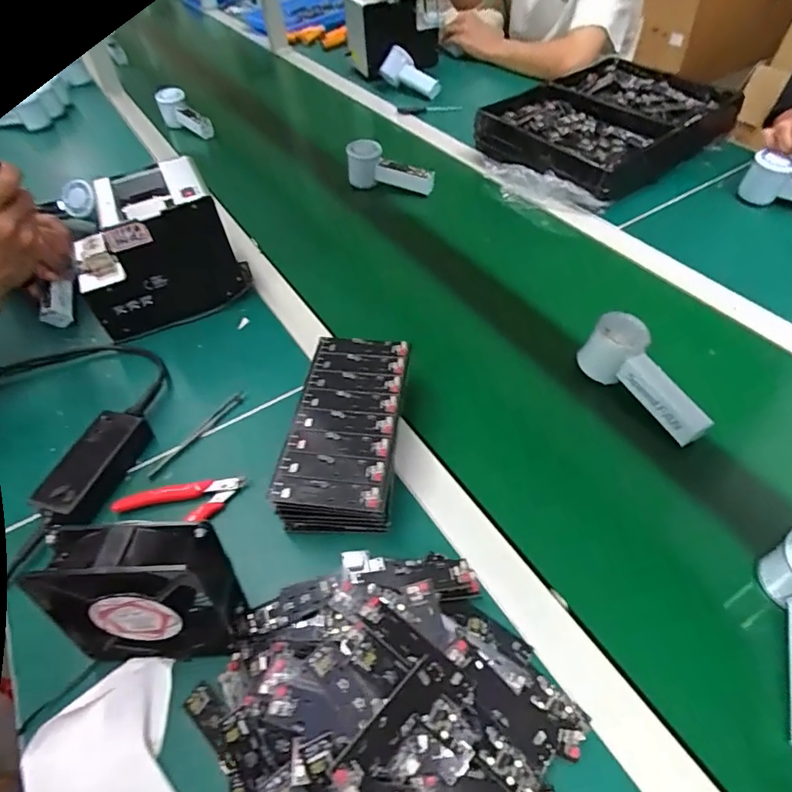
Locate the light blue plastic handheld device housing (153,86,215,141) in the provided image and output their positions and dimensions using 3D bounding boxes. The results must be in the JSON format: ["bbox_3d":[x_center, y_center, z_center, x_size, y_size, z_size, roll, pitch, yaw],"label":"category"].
[{"bbox_3d":[-0.470,-0.625,1.138,0.073,0.078,0.182,-31,54,-20],"label":"light blue plastic handheld device housing"}]

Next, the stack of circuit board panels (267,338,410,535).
[{"bbox_3d":[-0.048,0.030,0.505,0.107,0.050,0.200,3,50,8],"label":"stack of circuit board panels"}]

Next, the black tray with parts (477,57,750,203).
[{"bbox_3d":[0.363,-0.478,0.895,0.376,0.058,0.304,-36,56,-23],"label":"black tray with parts"}]

